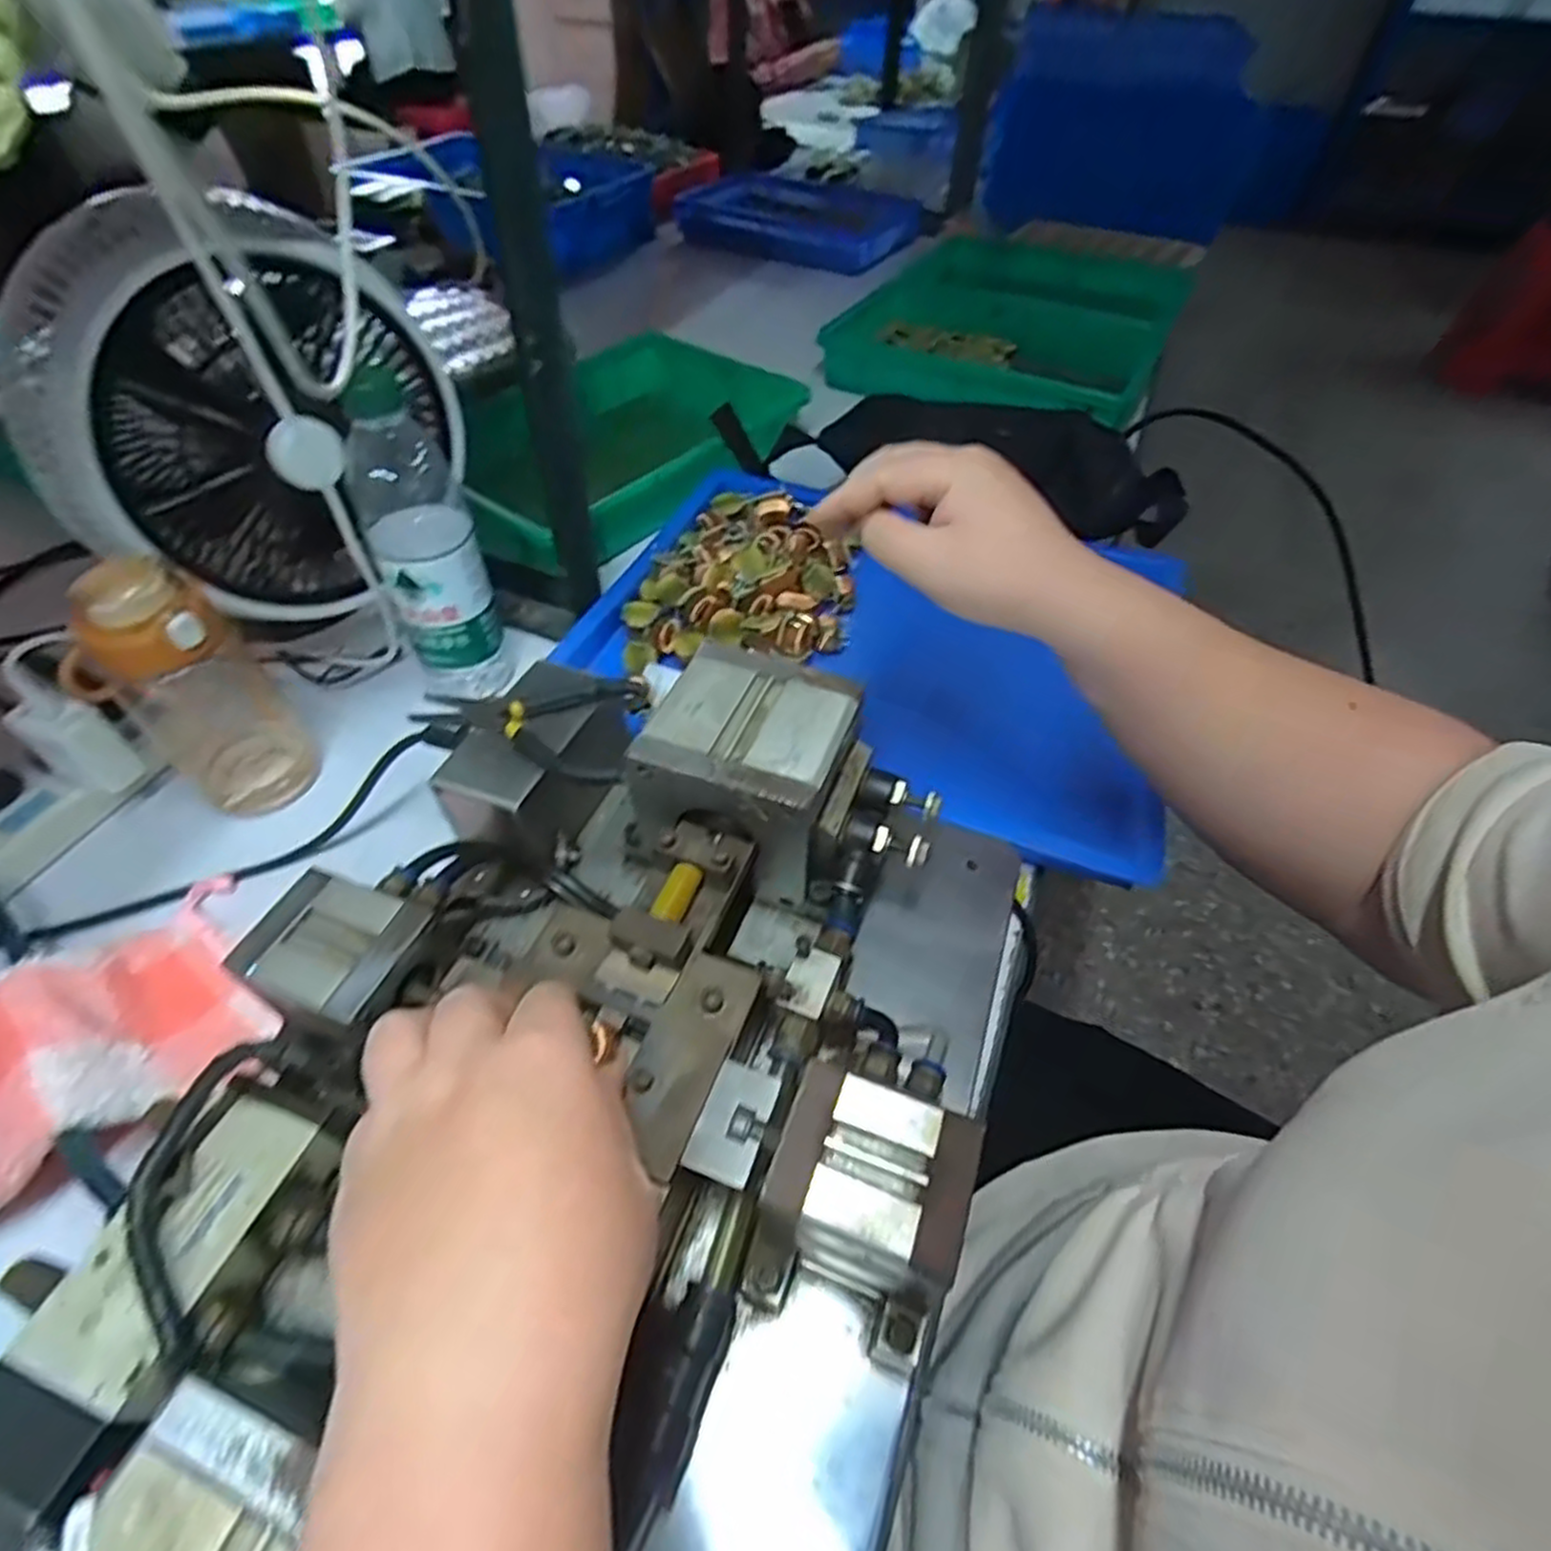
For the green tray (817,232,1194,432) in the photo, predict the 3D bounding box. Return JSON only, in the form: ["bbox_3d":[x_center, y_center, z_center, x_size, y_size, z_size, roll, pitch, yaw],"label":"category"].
[{"bbox_3d":[0.321,-0.597,1.016,0.355,0.078,0.509,23,52,17],"label":"green tray"}]

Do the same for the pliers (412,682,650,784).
[{"bbox_3d":[-0.138,-0.023,0.407,0.121,0.017,0.071,2,49,-1],"label":"pliers"}]

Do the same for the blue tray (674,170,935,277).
[{"bbox_3d":[0.047,-0.937,1.275,0.376,0.047,0.278,17,51,12],"label":"blue tray"}]

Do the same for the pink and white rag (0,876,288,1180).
[{"bbox_3d":[-0.365,0.137,0.374,0.190,0.052,0.141,-32,58,-26],"label":"pink and white rag"}]

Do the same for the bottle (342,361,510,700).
[{"bbox_3d":[-0.238,-0.143,0.523,0.069,0.211,0.065,-15,52,-15],"label":"bottle"}]

